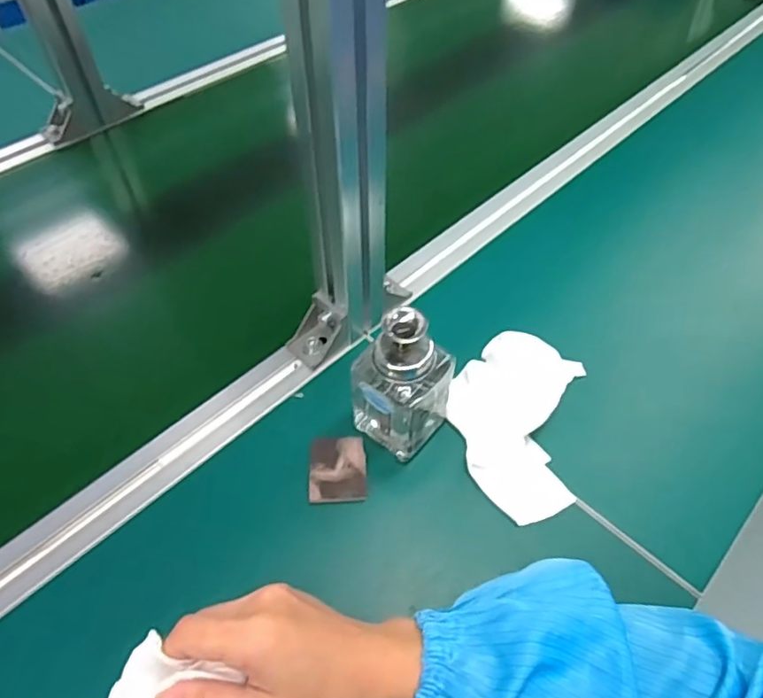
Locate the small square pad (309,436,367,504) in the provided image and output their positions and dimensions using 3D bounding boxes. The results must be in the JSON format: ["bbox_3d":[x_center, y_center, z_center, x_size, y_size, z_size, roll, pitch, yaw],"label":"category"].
[{"bbox_3d":[-0.030,0.084,0.408,0.039,0.007,0.049,0,52,-1],"label":"small square pad"}]

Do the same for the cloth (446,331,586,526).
[{"bbox_3d":[0.098,0.049,0.425,0.093,0.040,0.145,10,52,7],"label":"cloth"}]

